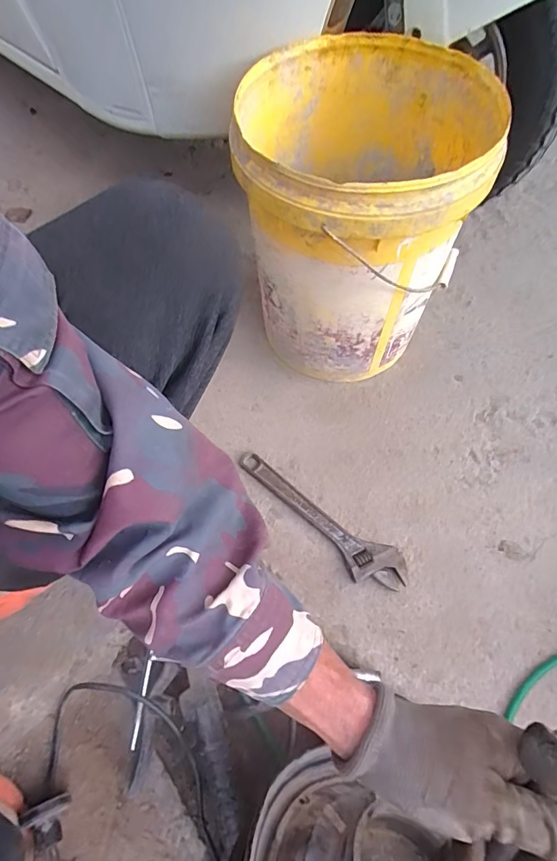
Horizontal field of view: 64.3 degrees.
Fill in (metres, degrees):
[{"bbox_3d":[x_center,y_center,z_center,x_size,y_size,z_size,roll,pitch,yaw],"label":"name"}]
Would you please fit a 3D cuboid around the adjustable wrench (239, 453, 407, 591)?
[{"bbox_3d":[0.055,0.127,0.641,0.284,0.016,0.060,37,71,19],"label":"adjustable wrench"}]

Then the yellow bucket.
[{"bbox_3d":[0.097,-0.275,0.636,0.270,0.390,0.295,0,62,1],"label":"yellow bucket"}]

